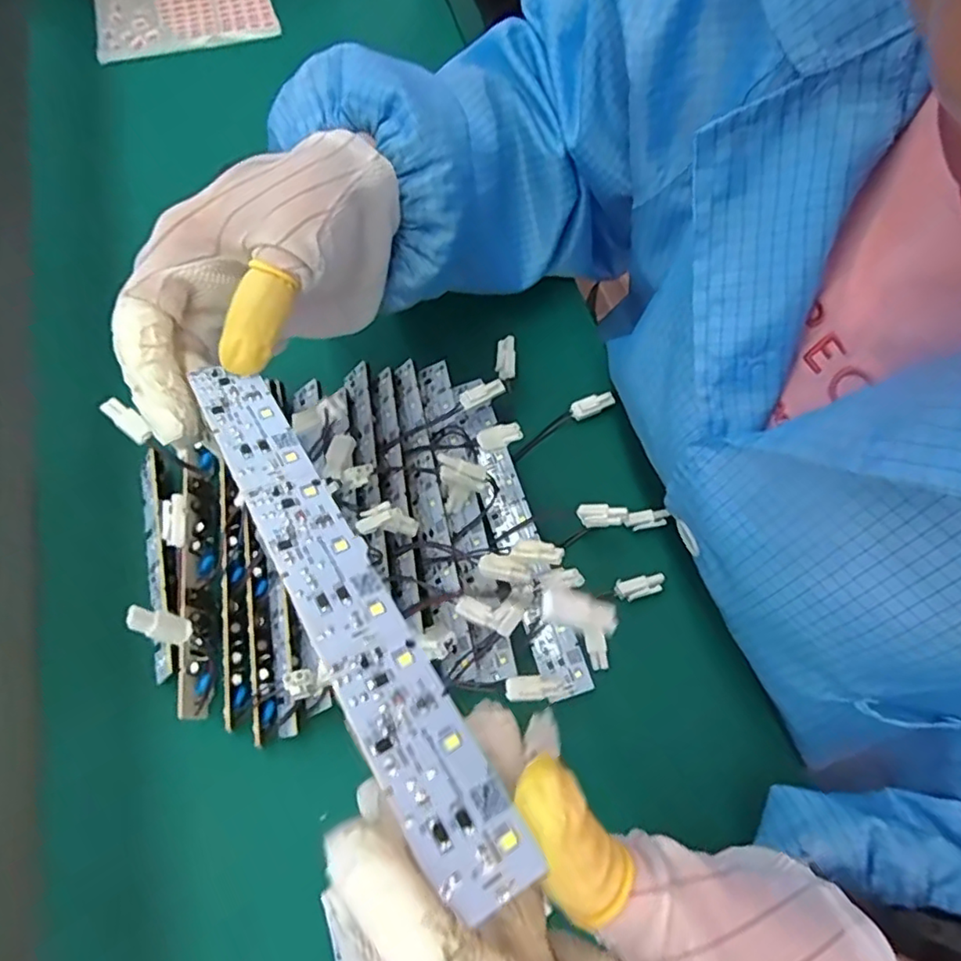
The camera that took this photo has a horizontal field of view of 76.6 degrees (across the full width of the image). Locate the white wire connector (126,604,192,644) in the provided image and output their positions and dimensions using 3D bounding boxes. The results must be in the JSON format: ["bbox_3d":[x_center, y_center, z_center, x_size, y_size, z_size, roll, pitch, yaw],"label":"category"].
[{"bbox_3d":[-0.136,0.061,0.258,0.026,0.004,0.012,32,65,-28],"label":"white wire connector"}]

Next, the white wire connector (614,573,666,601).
[{"bbox_3d":[0.088,0.058,0.333,0.028,0.005,0.011,-10,67,-3],"label":"white wire connector"}]

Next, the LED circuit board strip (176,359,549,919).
[{"bbox_3d":[-0.044,0.024,0.172,0.025,0.004,0.180,-19,52,-28],"label":"LED circuit board strip"}]

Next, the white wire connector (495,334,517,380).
[{"bbox_3d":[0.016,-0.076,0.377,0.012,0.004,0.027,2,86,2],"label":"white wire connector"}]

